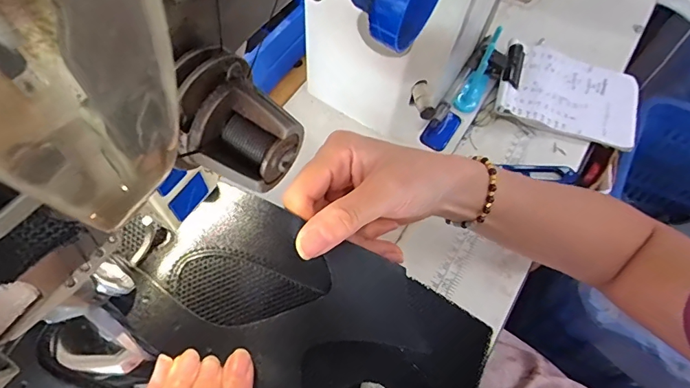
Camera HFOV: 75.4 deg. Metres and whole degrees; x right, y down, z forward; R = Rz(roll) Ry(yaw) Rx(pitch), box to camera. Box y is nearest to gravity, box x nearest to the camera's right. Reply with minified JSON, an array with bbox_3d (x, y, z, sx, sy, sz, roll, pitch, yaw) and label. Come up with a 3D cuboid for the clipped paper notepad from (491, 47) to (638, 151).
[{"bbox_3d":[0.247,-0.111,0.489,0.146,0.023,0.102,17,62,12],"label":"clipped paper notepad"}]

